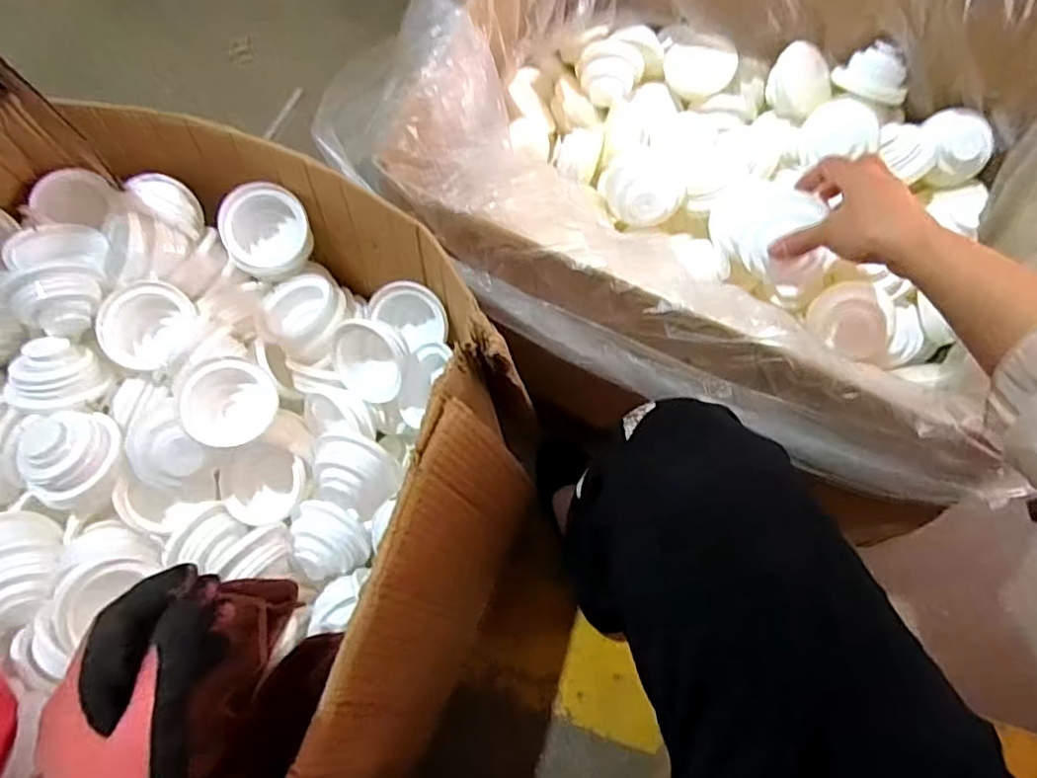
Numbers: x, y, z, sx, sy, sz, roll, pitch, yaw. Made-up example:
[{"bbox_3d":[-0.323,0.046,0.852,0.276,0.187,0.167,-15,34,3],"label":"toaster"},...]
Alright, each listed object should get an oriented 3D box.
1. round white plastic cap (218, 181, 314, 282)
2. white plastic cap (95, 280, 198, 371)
[{"bbox_3d":[-0.235,-0.146,0.600,0.078,0.043,0.087,-7,108,-18],"label":"round white plastic cap"},{"bbox_3d":[-0.316,-0.054,0.555,0.079,0.046,0.077,35,89,-25],"label":"white plastic cap"}]

